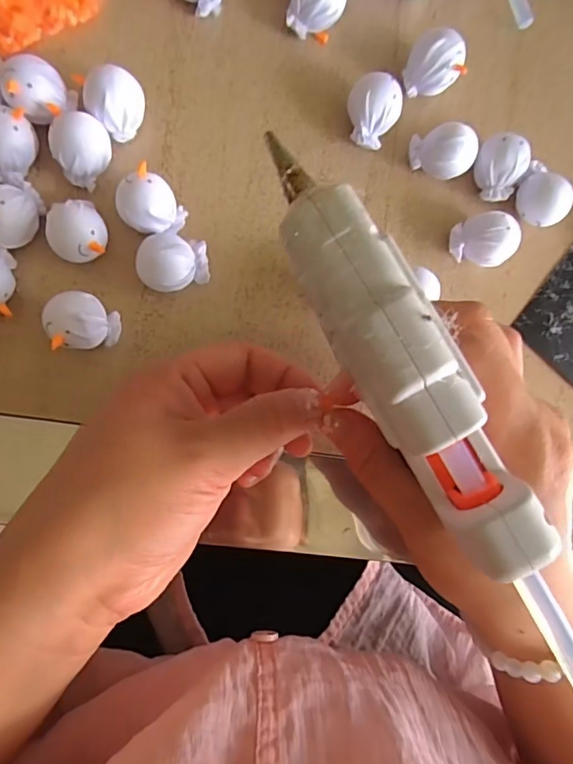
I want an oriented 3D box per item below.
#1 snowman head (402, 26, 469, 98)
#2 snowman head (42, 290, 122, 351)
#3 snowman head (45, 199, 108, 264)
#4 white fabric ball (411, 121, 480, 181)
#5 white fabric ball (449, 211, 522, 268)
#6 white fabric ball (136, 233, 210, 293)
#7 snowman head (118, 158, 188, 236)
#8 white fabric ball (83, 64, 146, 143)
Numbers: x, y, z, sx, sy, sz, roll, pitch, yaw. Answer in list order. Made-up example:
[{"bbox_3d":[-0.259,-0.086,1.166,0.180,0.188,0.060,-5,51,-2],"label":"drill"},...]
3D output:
[{"bbox_3d":[0.074,-0.158,0.249,0.024,0.027,0.022,0,89,-8],"label":"snowman head"},{"bbox_3d":[-0.091,-0.027,0.222,0.028,0.026,0.024,-3,89,-8],"label":"snowman head"},{"bbox_3d":[-0.093,-0.065,0.224,0.024,0.023,0.024,0,89,-8],"label":"snowman head"},{"bbox_3d":[0.078,-0.115,0.248,0.030,0.026,0.022,36,84,-6],"label":"white fabric ball"},{"bbox_3d":[0.099,-0.070,0.251,0.028,0.025,0.026,0,89,-8],"label":"white fabric ball"},{"bbox_3d":[-0.052,-0.054,0.229,0.030,0.025,0.023,-14,91,-8],"label":"white fabric ball"},{"bbox_3d":[-0.062,-0.079,0.227,0.026,0.025,0.026,-35,93,-7],"label":"snowman head"},{"bbox_3d":[-0.077,-0.126,0.226,0.025,0.026,0.023,0,89,-8],"label":"white fabric ball"}]

